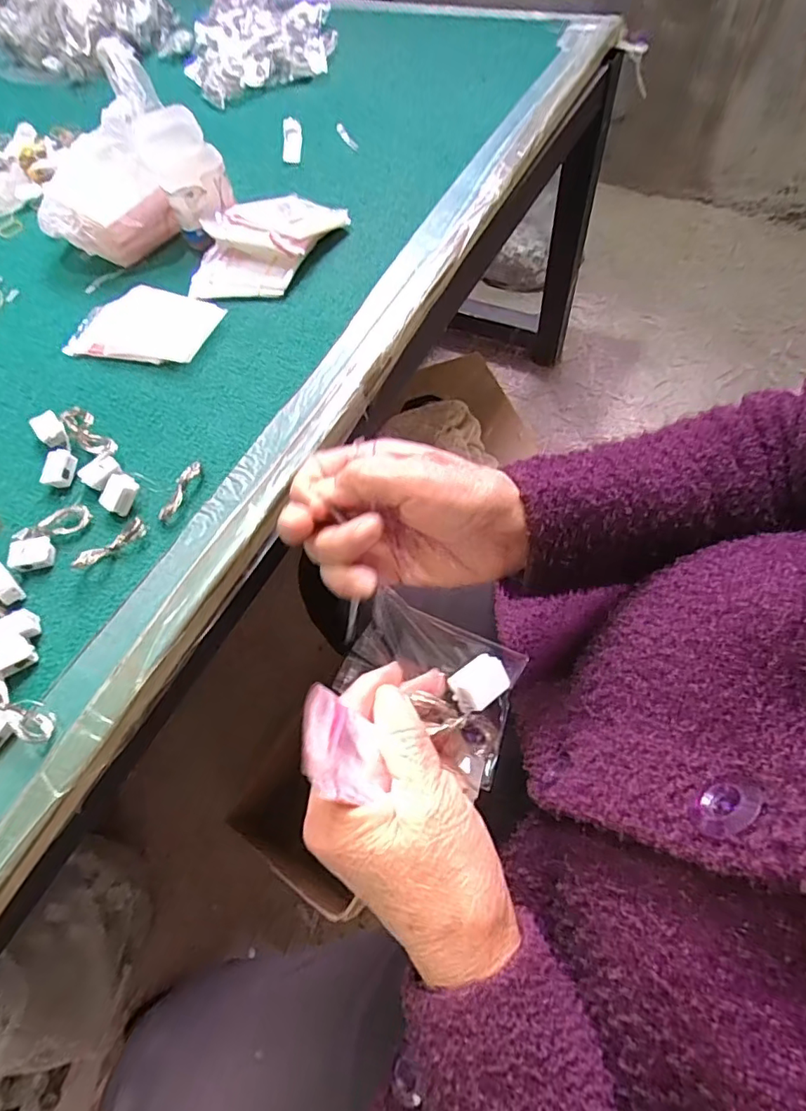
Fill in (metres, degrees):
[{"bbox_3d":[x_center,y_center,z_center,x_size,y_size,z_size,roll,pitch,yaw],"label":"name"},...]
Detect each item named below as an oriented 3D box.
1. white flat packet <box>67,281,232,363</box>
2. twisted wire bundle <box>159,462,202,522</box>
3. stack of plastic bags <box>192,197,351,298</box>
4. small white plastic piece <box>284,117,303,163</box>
[{"bbox_3d":[-0.239,-0.215,0.495,0.131,0.011,0.089,13,64,11],"label":"white flat packet"},{"bbox_3d":[-0.168,-0.049,0.401,0.010,0.012,0.051,18,65,13],"label":"twisted wire bundle"},{"bbox_3d":[-0.137,-0.313,0.525,0.104,0.032,0.154,26,67,17],"label":"stack of plastic bags"},{"bbox_3d":[-0.128,-0.480,0.615,0.022,0.012,0.053,-2,88,3],"label":"small white plastic piece"}]

